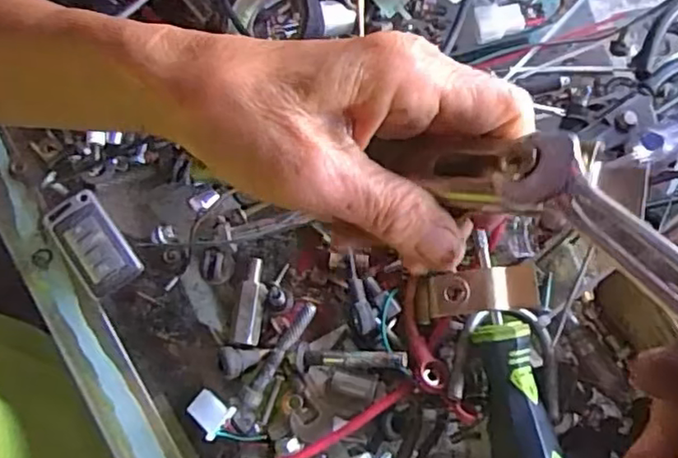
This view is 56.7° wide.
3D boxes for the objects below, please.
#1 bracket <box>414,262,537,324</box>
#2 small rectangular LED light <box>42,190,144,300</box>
[{"bbox_3d":[0.069,0.033,0.322,0.062,0.015,0.023,-10,78,21],"label":"bracket"},{"bbox_3d":[-0.139,0.009,0.355,0.033,0.012,0.058,-37,80,-6],"label":"small rectangular LED light"}]

